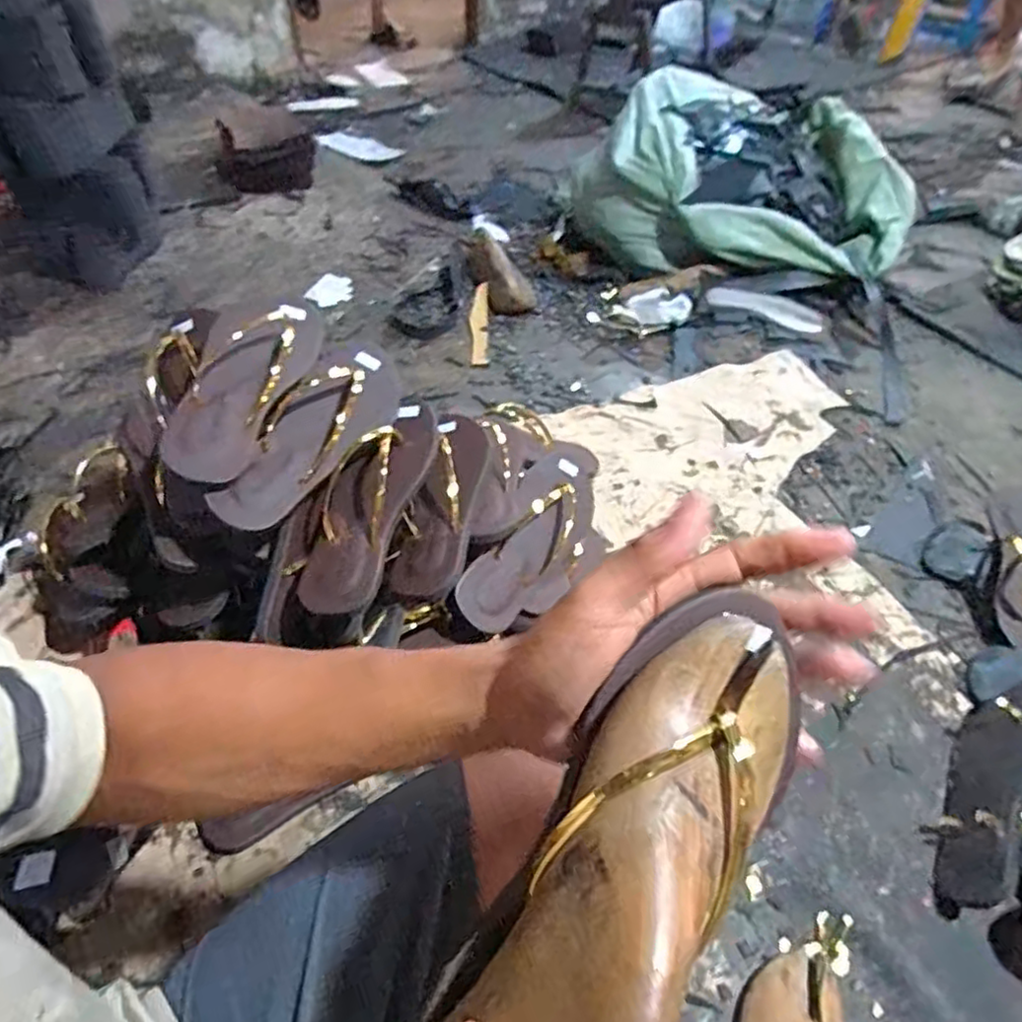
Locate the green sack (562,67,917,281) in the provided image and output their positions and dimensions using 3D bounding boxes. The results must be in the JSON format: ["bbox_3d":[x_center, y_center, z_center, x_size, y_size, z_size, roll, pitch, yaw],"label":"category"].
[{"bbox_3d":[0.453,-0.678,1.415,0.701,0.257,0.362,17,50,15],"label":"green sack"}]

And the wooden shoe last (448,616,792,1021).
[{"bbox_3d":[0.043,0.132,0.249,0.075,0.053,0.221,25,60,21],"label":"wooden shoe last"}]

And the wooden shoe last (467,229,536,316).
[{"bbox_3d":[-0.029,-0.462,1.333,0.095,0.053,0.234,-16,49,-14],"label":"wooden shoe last"}]

